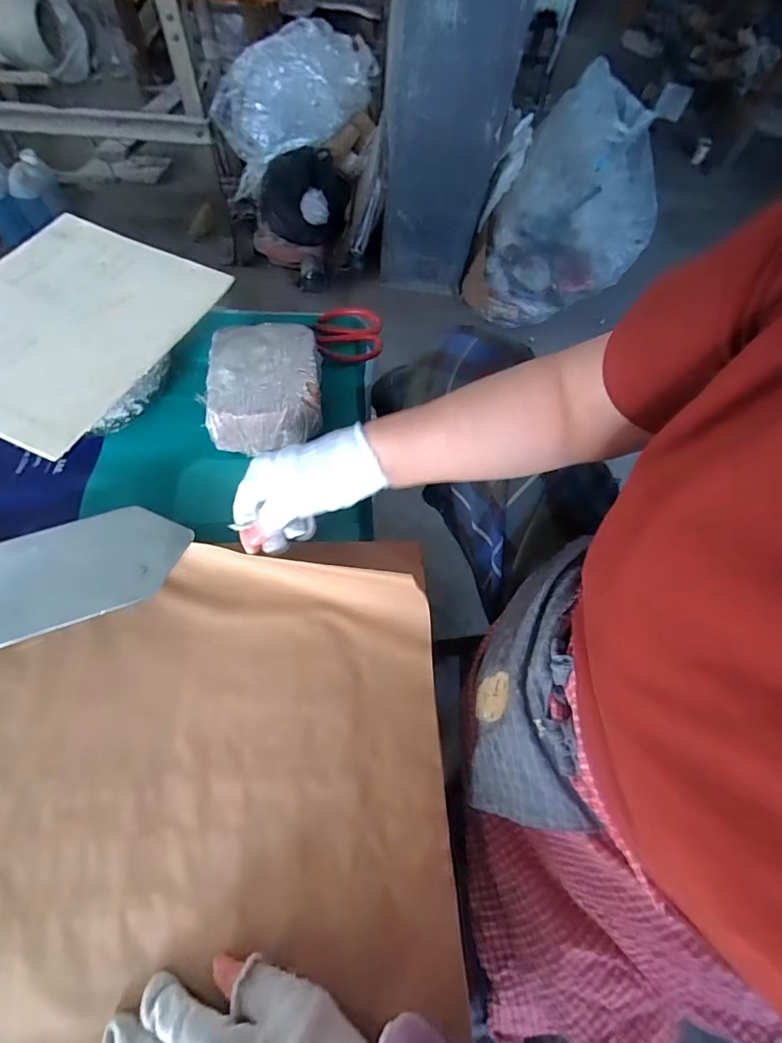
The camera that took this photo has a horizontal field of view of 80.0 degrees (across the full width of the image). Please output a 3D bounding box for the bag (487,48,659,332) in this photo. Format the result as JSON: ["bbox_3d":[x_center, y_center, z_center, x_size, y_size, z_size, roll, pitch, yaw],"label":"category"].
[{"bbox_3d":[0.501,-0.839,1.315,0.417,0.472,0.318,24,64,5],"label":"bag"}]

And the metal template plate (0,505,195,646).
[{"bbox_3d":[-0.341,0.064,0.391,0.322,0.009,0.096,-19,64,-13],"label":"metal template plate"}]

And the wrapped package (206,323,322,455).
[{"bbox_3d":[-0.138,-0.153,0.521,0.118,0.056,0.155,-2,62,-5],"label":"wrapped package"}]

